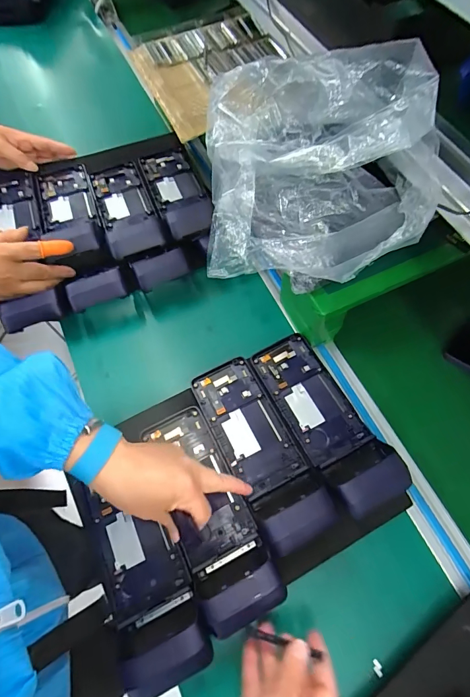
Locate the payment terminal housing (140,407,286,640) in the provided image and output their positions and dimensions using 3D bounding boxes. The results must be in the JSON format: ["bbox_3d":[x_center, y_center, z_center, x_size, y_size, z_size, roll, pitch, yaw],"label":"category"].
[{"bbox_3d":[-0.032,0.173,0.406,0.085,0.048,0.223,-21,58,-8],"label":"payment terminal housing"}]

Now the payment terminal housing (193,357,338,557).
[{"bbox_3d":[0.028,0.114,0.434,0.080,0.045,0.220,-26,55,-9],"label":"payment terminal housing"}]

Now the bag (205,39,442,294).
[{"bbox_3d":[0.079,-0.168,0.350,0.212,0.172,0.169,-1,66,1],"label":"bag"}]

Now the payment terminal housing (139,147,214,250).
[{"bbox_3d":[-0.091,-0.243,0.573,0.078,0.040,0.224,-17,48,-6],"label":"payment terminal housing"}]

